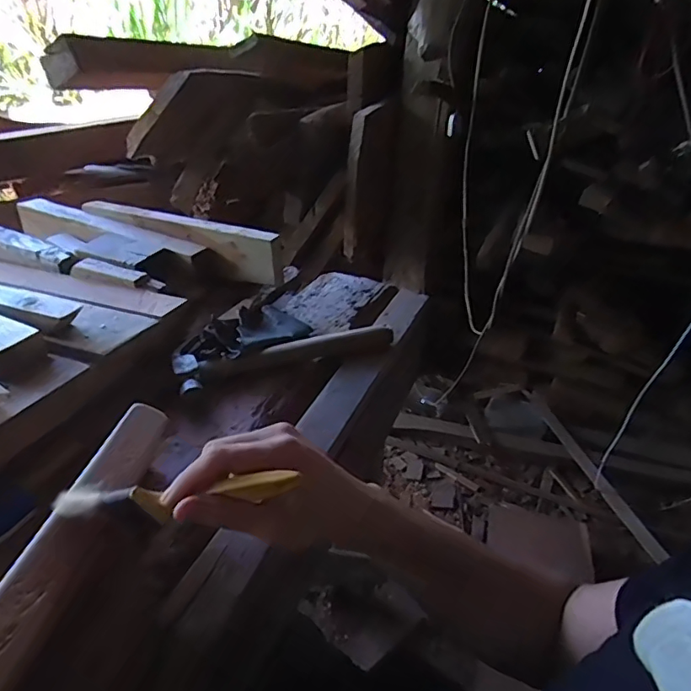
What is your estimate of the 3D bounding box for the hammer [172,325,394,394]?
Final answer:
[{"bbox_3d":[-0.073,0.003,0.668,0.279,0.028,0.067,-11,36,-24],"label":"hammer"}]

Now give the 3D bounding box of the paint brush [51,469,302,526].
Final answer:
[{"bbox_3d":[-0.114,0.101,0.353,0.169,0.028,0.019,-10,30,13],"label":"paint brush"}]

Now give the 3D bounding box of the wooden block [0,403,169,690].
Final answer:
[{"bbox_3d":[-0.195,0.142,0.354,0.040,0.028,0.286,40,29,-17],"label":"wooden block"}]

